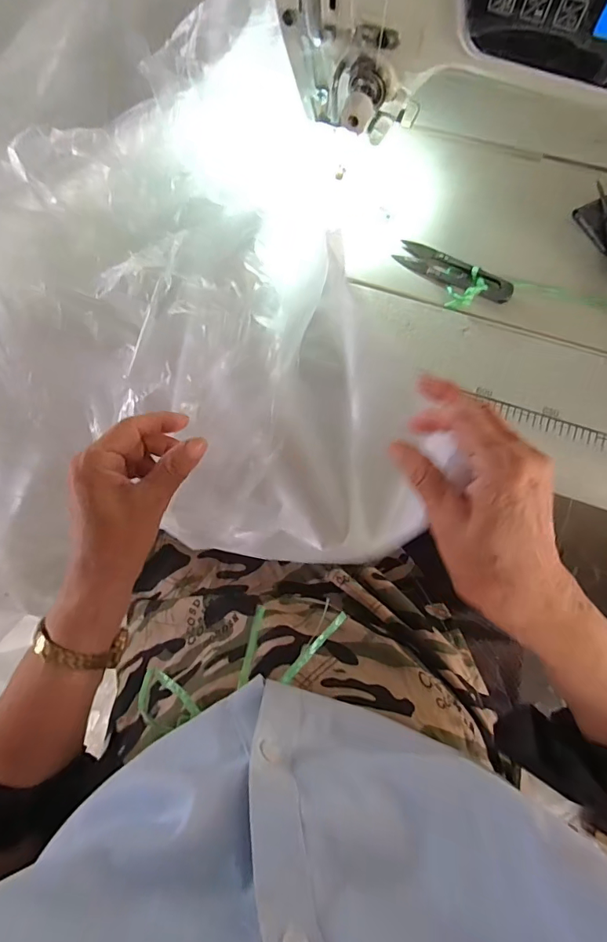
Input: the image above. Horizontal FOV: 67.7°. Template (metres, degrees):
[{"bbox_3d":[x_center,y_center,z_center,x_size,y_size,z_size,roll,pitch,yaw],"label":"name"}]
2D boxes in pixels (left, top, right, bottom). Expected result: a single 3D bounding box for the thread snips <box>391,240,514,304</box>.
[{"bbox_3d":[0.123,-0.164,0.371,0.097,0.011,0.024,32,77,11],"label":"thread snips"}]

